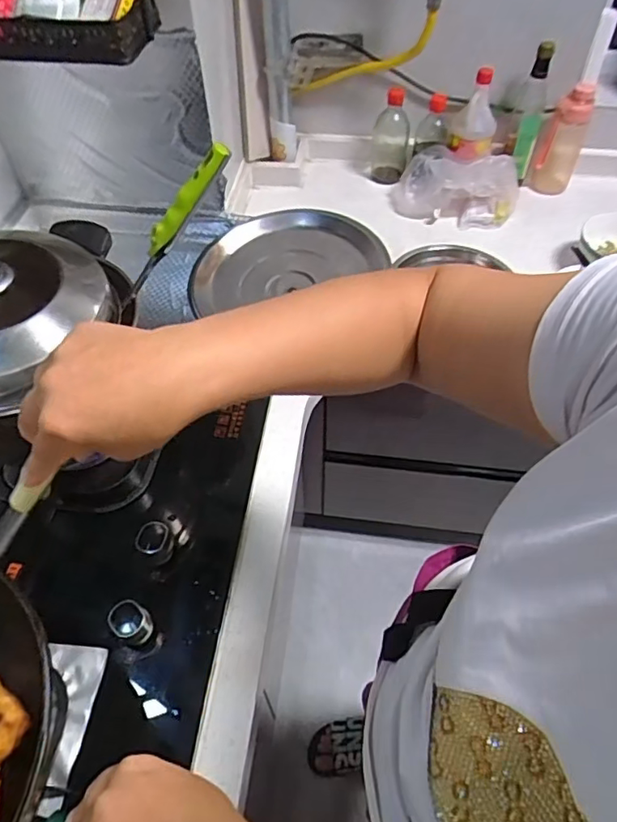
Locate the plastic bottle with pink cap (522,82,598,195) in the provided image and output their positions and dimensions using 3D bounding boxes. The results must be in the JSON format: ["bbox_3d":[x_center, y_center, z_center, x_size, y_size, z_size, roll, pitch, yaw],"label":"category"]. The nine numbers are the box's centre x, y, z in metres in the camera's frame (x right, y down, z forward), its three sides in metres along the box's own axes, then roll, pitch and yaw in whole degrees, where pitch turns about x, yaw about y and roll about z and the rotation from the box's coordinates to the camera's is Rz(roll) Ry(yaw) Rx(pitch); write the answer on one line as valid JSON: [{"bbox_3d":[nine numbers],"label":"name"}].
[{"bbox_3d":[0.543,-0.572,1.202,0.096,0.219,0.078,23,56,16],"label":"plastic bottle with pink cap"}]

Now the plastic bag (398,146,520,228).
[{"bbox_3d":[0.321,-0.495,1.216,0.257,0.144,0.094,13,54,9],"label":"plastic bag"}]

